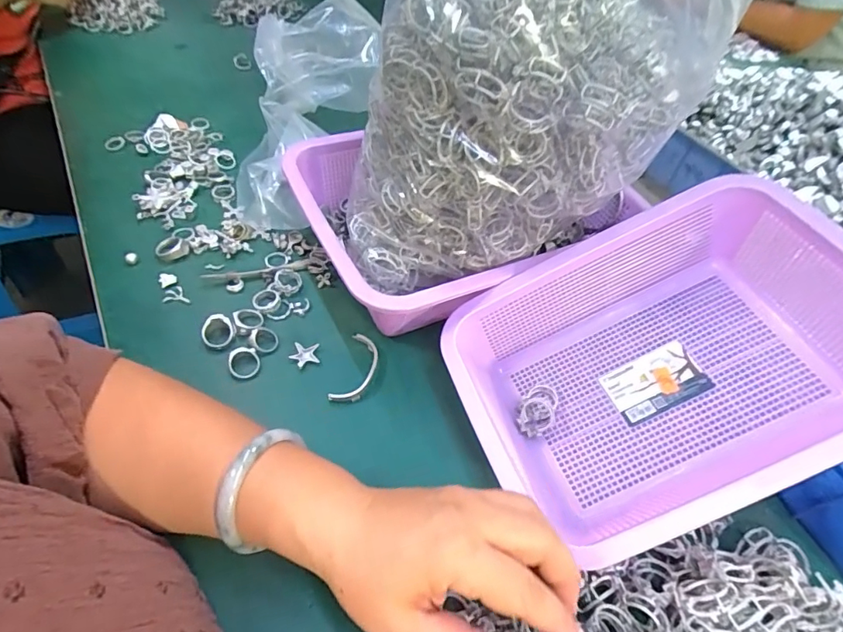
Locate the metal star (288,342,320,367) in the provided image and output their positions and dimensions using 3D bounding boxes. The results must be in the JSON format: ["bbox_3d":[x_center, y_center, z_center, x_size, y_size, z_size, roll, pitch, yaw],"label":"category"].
[{"bbox_3d":[-0.096,0.032,0.392,0.023,0.005,0.022,3,51,-5],"label":"metal star"}]

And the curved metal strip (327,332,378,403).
[{"bbox_3d":[-0.051,0.042,0.384,0.026,0.008,0.064,15,51,4],"label":"curved metal strip"}]

